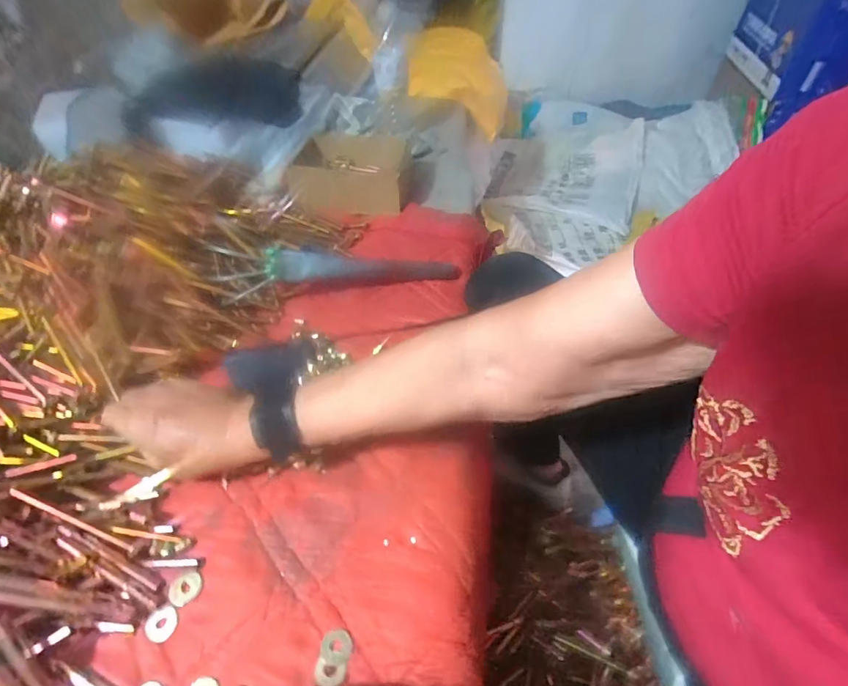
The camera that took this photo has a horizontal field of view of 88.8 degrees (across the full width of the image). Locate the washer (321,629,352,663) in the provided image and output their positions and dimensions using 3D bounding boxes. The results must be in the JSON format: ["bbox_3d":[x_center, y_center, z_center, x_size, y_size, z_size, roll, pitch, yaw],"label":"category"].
[{"bbox_3d":[-0.062,0.215,0.308,0.022,0.004,0.019,3,48,4],"label":"washer"}]

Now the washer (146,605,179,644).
[{"bbox_3d":[-0.198,0.211,0.327,0.023,0.004,0.023,-1,48,1],"label":"washer"}]

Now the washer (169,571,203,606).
[{"bbox_3d":[-0.187,0.192,0.340,0.024,0.004,0.023,-1,48,1],"label":"washer"}]

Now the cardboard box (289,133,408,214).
[{"bbox_3d":[-0.126,-0.296,0.764,0.195,0.088,0.138,0,48,2],"label":"cardboard box"}]

